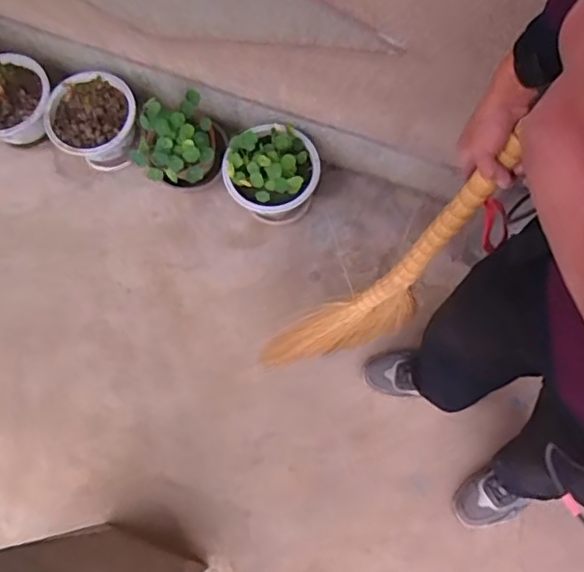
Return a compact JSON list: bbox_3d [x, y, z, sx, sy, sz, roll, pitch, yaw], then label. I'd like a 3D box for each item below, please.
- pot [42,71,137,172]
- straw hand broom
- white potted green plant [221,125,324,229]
[{"bbox_3d":[-0.481,-0.400,1.448,0.224,0.158,0.190,-40,76,-11],"label":"pot"},{"bbox_3d":[0.165,-0.018,0.960,0.246,0.648,0.088,-21,71,-32],"label":"straw hand broom"},{"bbox_3d":[-0.047,-0.268,1.386,0.227,0.198,0.198,-17,73,-4],"label":"white potted green plant"}]

